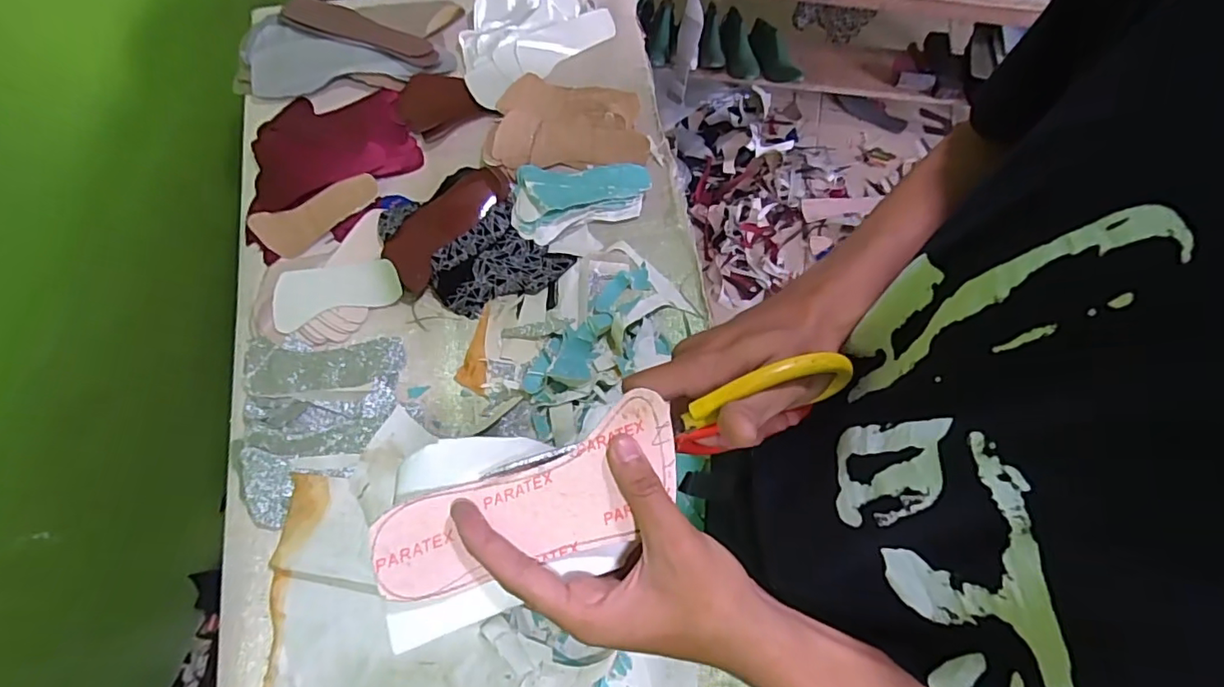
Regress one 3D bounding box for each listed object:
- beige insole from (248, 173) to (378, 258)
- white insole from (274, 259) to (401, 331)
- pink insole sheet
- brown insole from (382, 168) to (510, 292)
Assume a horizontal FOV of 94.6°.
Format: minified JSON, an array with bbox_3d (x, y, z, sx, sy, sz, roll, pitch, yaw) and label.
[{"bbox_3d":[-0.394,-0.172,0.764,0.163,0.012,0.064,-25,99,-12],"label":"beige insole"},{"bbox_3d":[-0.348,-0.068,0.712,0.154,0.009,0.067,-16,94,-8],"label":"white insole"},{"bbox_3d":[-0.038,0.085,0.291,0.159,0.023,0.059,-22,71,-7],"label":"pink insole sheet"},{"bbox_3d":[-0.221,-0.159,0.747,0.069,0.031,0.189,33,74,12],"label":"brown insole"}]

